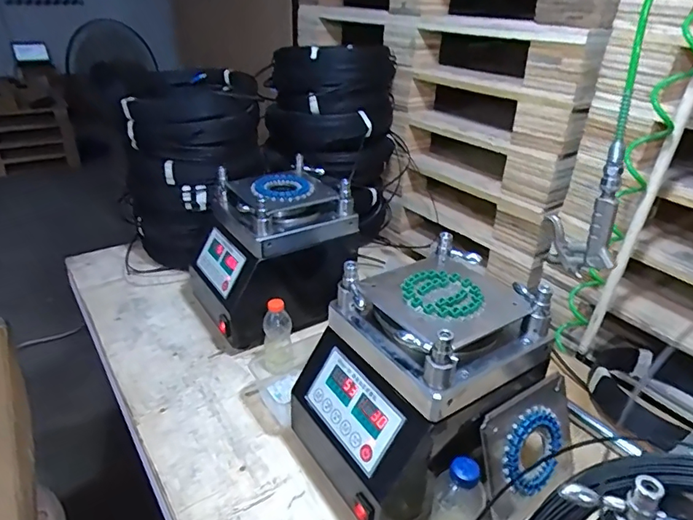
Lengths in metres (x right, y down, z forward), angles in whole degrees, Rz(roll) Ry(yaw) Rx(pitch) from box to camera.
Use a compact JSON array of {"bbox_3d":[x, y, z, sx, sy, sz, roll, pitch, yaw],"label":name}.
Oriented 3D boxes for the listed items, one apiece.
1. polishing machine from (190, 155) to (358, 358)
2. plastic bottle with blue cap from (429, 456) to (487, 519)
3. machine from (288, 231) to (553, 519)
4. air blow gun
[{"bbox_3d":[-0.147,-0.028,0.991,0.303,0.254,0.286,-14,32,-26],"label":"polishing machine"},{"bbox_3d":[0.130,0.289,0.574,0.058,0.154,0.076,13,31,21],"label":"plastic bottle with blue cap"},{"bbox_3d":[0.097,0.161,0.680,0.276,0.274,0.223,-15,32,-26],"label":"machine"},{"bbox_3d":[0.307,-0.062,0.625,0.071,0.163,0.075,7,29,12],"label":"air blow gun"}]

